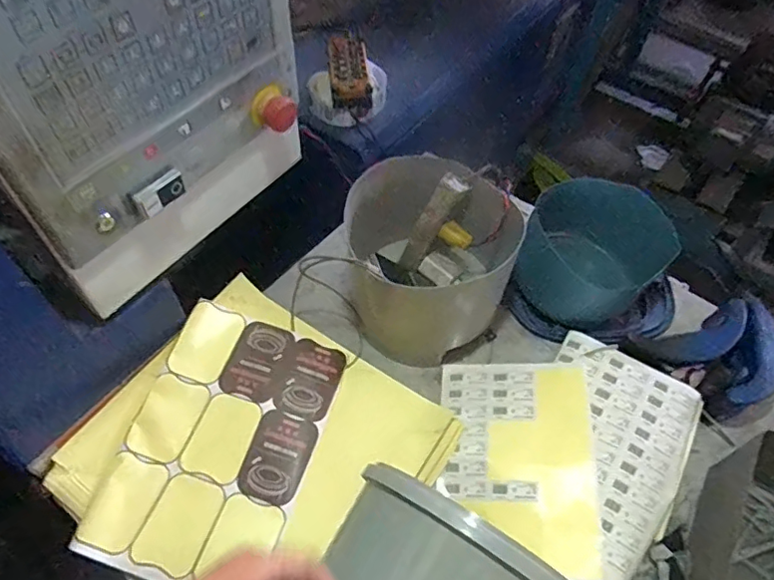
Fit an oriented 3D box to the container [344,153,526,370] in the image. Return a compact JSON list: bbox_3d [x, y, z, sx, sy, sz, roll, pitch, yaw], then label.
[{"bbox_3d":[0.054,-0.038,0.750,0.215,0.184,0.198,1,55,-2],"label":"container"}]

